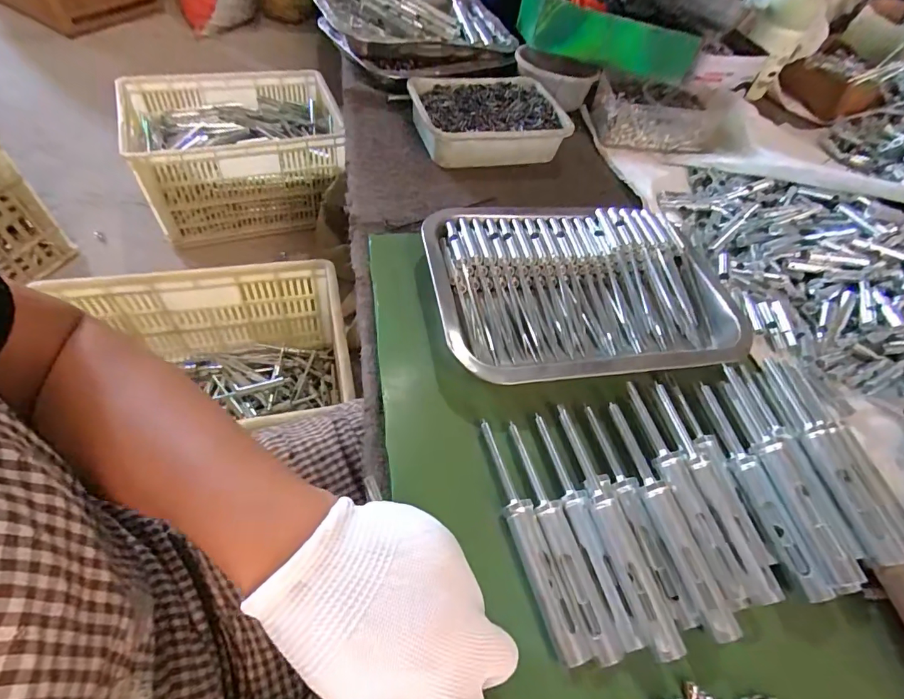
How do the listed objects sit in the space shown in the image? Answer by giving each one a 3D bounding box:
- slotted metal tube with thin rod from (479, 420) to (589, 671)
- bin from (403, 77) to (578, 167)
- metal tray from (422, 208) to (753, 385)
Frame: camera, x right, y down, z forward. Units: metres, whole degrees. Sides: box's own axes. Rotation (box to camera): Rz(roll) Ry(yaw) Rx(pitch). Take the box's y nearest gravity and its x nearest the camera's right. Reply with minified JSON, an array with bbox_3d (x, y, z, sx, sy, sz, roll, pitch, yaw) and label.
[{"bbox_3d":[0.045,0.114,0.282,0.016,0.021,0.142,-12,59,-16],"label":"slotted metal tube with thin rod"},{"bbox_3d":[0.042,-0.273,0.539,0.177,0.044,0.122,-11,59,-16],"label":"bin"},{"bbox_3d":[0.112,-0.051,0.395,0.261,0.041,0.186,-4,57,-12],"label":"metal tray"}]

